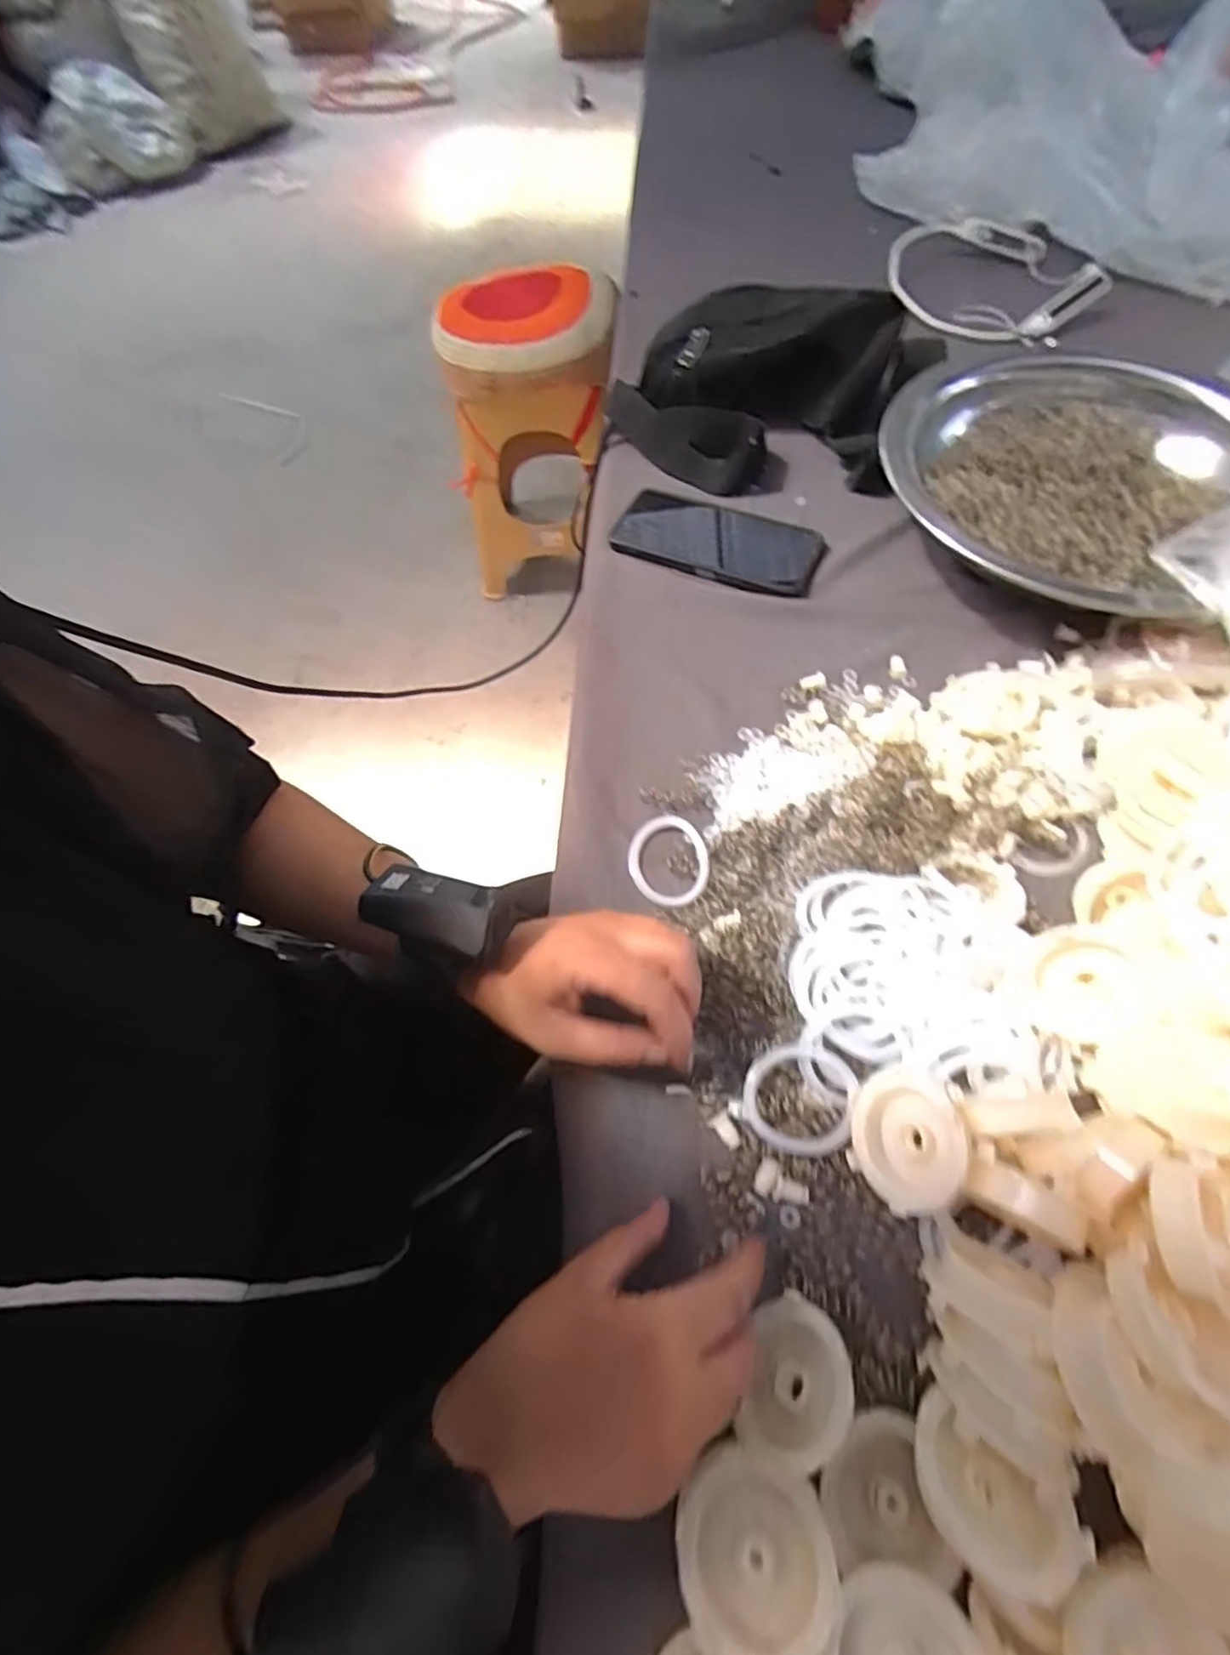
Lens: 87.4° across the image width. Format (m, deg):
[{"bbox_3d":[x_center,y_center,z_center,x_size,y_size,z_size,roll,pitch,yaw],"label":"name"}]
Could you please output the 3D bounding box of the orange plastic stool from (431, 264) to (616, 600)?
[{"bbox_3d":[-0.151,-0.771,1.284,0.318,0.474,0.290,-2,62,1],"label":"orange plastic stool"}]

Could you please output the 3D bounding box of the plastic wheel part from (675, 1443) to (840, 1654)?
[{"bbox_3d":[0.049,0.263,0.229,0.055,0.011,0.055,-7,53,9],"label":"plastic wheel part"}]

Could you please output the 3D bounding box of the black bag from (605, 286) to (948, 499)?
[{"bbox_3d":[0.136,-0.398,0.563,0.249,0.084,0.191,16,64,10],"label":"black bag"}]

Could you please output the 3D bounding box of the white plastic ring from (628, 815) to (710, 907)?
[{"bbox_3d":[0.032,0.020,0.394,0.052,0.008,0.052,-1,62,2],"label":"white plastic ring"}]

